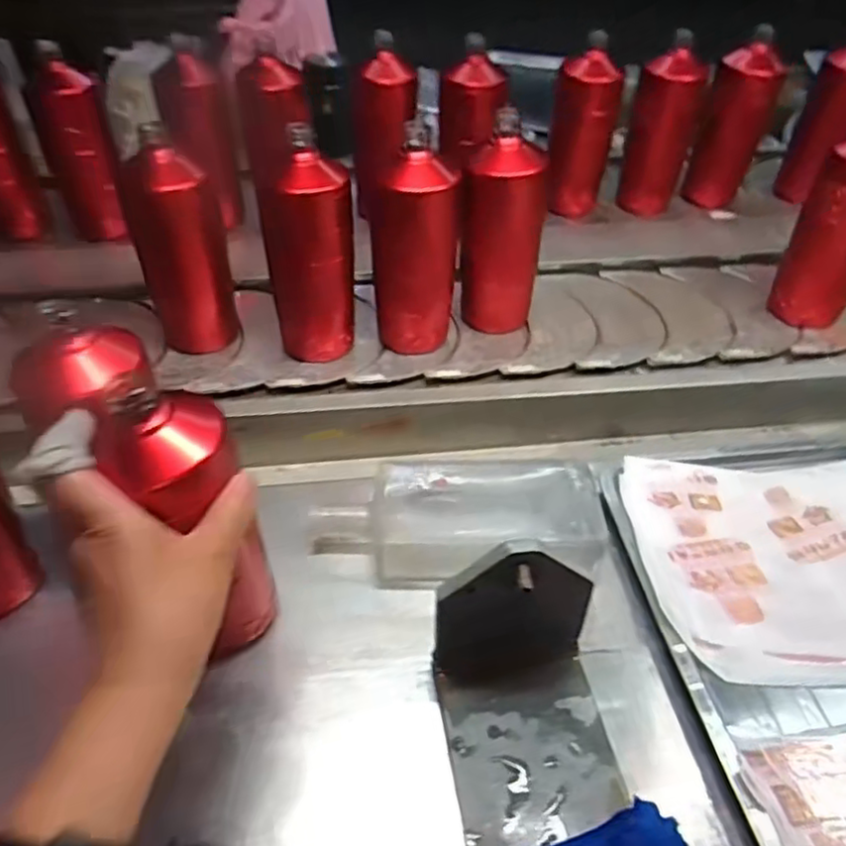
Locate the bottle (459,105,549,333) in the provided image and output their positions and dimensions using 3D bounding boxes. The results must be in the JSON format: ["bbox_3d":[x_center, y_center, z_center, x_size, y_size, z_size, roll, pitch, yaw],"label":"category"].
[{"bbox_3d":[0.076,-0.182,0.650,0.067,0.195,0.056,-27,49,-26],"label":"bottle"}]

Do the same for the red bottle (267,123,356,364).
[{"bbox_3d":[-0.097,-0.154,0.615,0.082,0.191,0.063,-35,56,-30],"label":"red bottle"}]

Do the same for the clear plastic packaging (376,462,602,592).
[{"bbox_3d":[0.049,0.074,0.513,0.173,0.034,0.097,-1,43,-1],"label":"clear plastic packaging"}]

